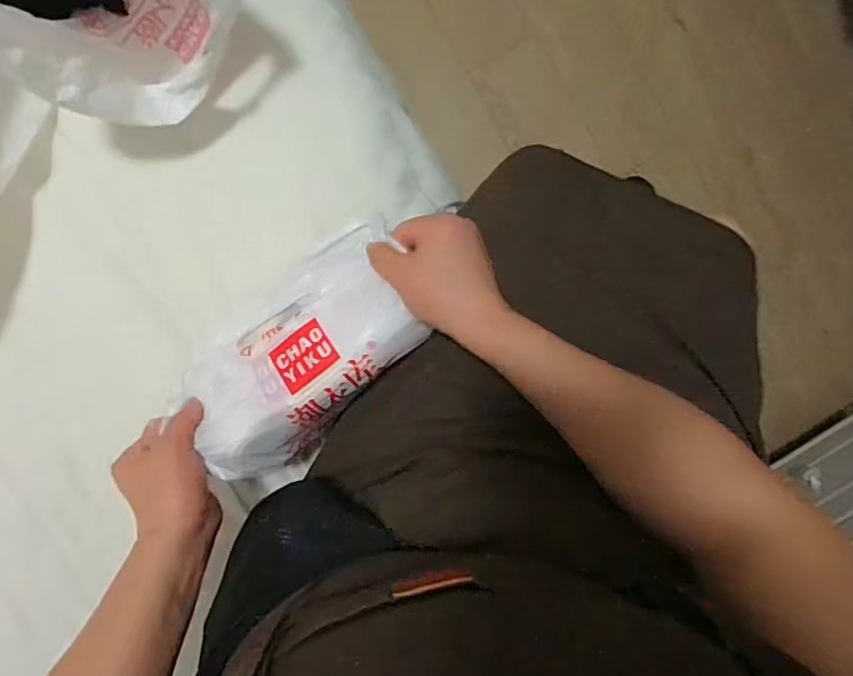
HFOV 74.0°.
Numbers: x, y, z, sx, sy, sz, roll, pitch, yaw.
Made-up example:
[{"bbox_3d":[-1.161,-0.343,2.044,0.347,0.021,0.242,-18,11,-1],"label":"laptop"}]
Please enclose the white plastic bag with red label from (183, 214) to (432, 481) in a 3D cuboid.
[{"bbox_3d":[-0.094,0.010,0.434,0.223,0.050,0.123,-46,65,-1],"label":"white plastic bag with red label"}]

